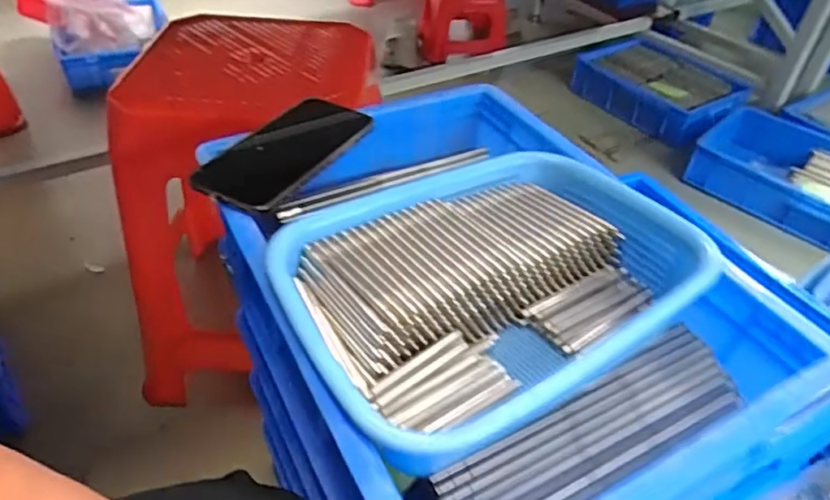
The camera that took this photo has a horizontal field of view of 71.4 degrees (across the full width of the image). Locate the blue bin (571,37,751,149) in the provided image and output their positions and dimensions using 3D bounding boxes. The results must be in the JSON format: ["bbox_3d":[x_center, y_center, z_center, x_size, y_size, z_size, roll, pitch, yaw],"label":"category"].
[{"bbox_3d":[0.735,-0.499,1.775,0.327,0.114,0.478,-28,51,-31],"label":"blue bin"}]

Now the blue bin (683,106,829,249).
[{"bbox_3d":[0.934,-0.189,1.420,0.349,0.127,0.428,-30,52,-33],"label":"blue bin"}]

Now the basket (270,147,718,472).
[{"bbox_3d":[0.050,0.025,0.422,0.289,0.073,0.206,-22,48,-27],"label":"basket"}]

